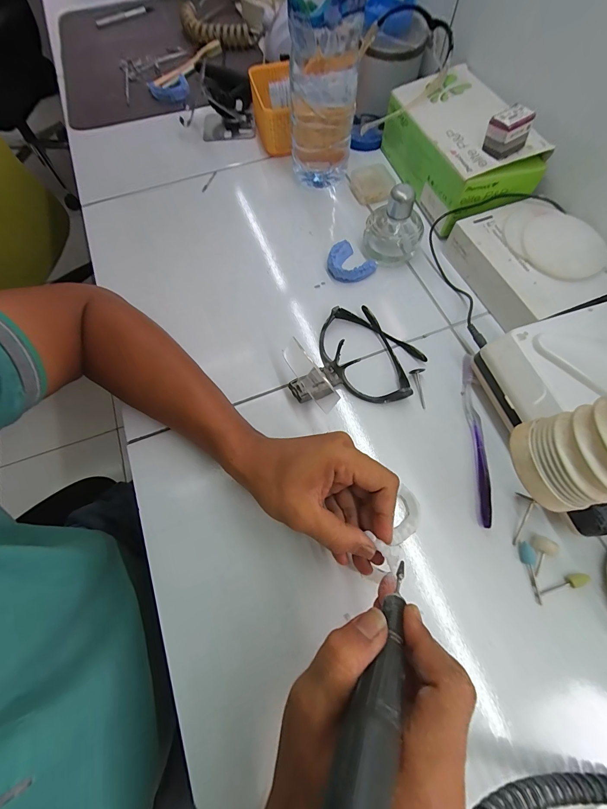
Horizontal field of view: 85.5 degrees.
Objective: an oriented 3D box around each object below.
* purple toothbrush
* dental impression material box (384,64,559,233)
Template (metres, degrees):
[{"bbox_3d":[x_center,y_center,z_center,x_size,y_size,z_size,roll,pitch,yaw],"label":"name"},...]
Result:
[{"bbox_3d":[0.180,0.029,0.343,0.013,0.008,0.184,3,68,4],"label":"purple toothbrush"},{"bbox_3d":[0.209,-0.357,0.457,0.122,0.083,0.228,-17,68,-5],"label":"dental impression material box"}]

